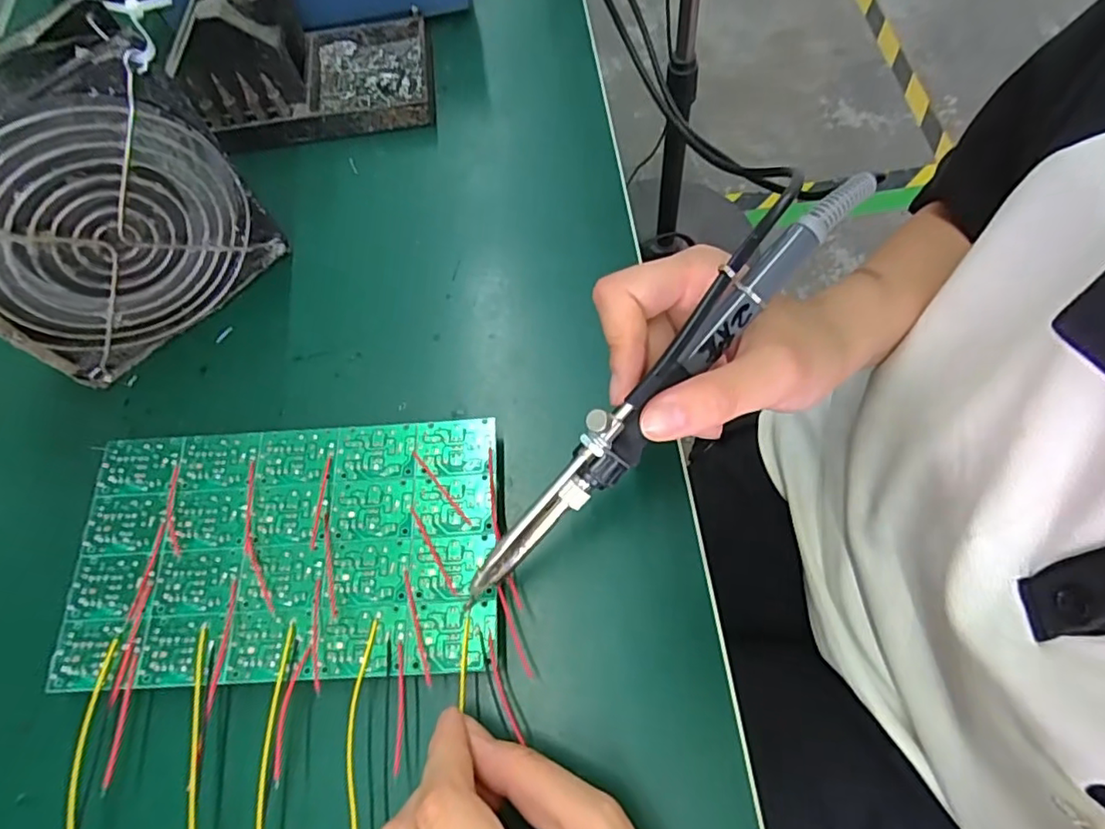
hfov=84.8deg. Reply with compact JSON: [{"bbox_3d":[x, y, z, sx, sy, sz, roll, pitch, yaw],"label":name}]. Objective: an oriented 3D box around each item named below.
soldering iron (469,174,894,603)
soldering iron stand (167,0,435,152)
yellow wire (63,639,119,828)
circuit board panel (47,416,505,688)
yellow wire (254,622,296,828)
[{"bbox_3d":[0.038,-0.012,0.212,0.020,0.023,0.199,42,93,16],"label":"soldering iron"},{"bbox_3d":[-0.135,-0.206,0.339,0.124,0.068,0.081,-12,67,-3],"label":"soldering iron stand"},{"bbox_3d":[-0.165,0.146,0.211,0.011,0.007,0.125,-12,67,0],"label":"yellow wire"},{"bbox_3d":[-0.110,0.054,0.249,0.172,0.006,0.100,-4,67,2],"label":"circuit board panel"},{"bbox_3d":[-0.101,0.143,0.218,0.005,0.014,0.126,-3,67,3],"label":"yellow wire"}]

